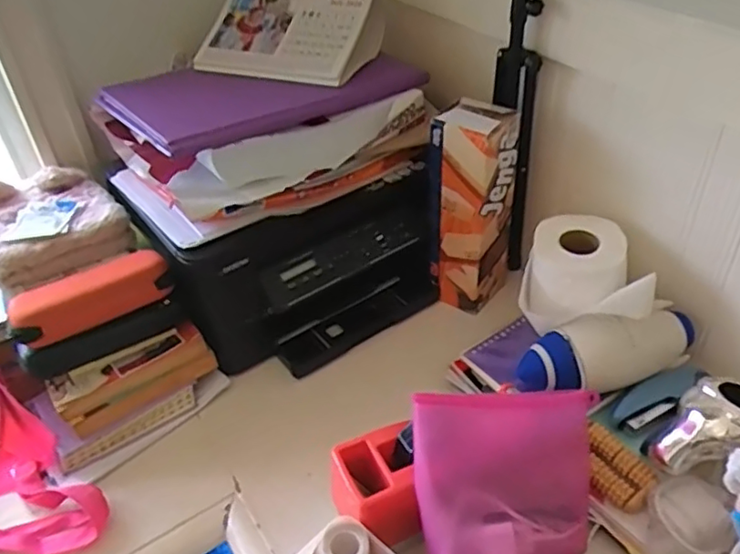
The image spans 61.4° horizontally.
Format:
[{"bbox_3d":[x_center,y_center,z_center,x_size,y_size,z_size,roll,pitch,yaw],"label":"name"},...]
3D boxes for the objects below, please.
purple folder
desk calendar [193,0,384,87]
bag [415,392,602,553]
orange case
[{"bbox_3d":[-0.126,-0.245,0.811,0.384,0.034,0.203,-24,43,-23],"label":"purple folder"},{"bbox_3d":[-0.113,-0.337,0.850,0.226,0.082,0.147,10,41,16],"label":"desk calendar"},{"bbox_3d":[0.134,0.181,0.567,0.188,0.036,0.148,2,70,-16],"label":"bag"},{"bbox_3d":[-0.311,0.017,0.693,0.165,0.052,0.072,-26,44,-25],"label":"orange case"}]

